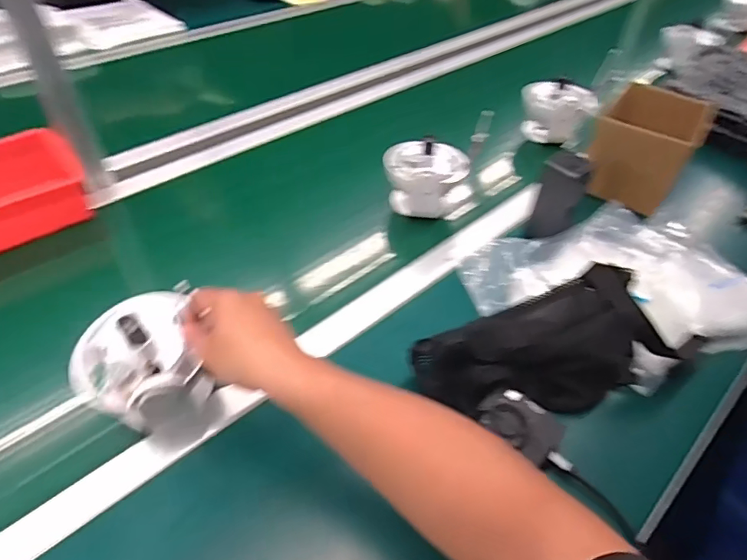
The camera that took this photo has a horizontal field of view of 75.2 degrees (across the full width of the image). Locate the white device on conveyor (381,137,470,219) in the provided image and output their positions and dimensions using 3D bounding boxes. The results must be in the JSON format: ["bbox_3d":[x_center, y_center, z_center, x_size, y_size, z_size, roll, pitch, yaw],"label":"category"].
[{"bbox_3d":[0.080,-0.156,0.735,0.128,0.092,0.098,7,46,4],"label":"white device on conveyor"}]

